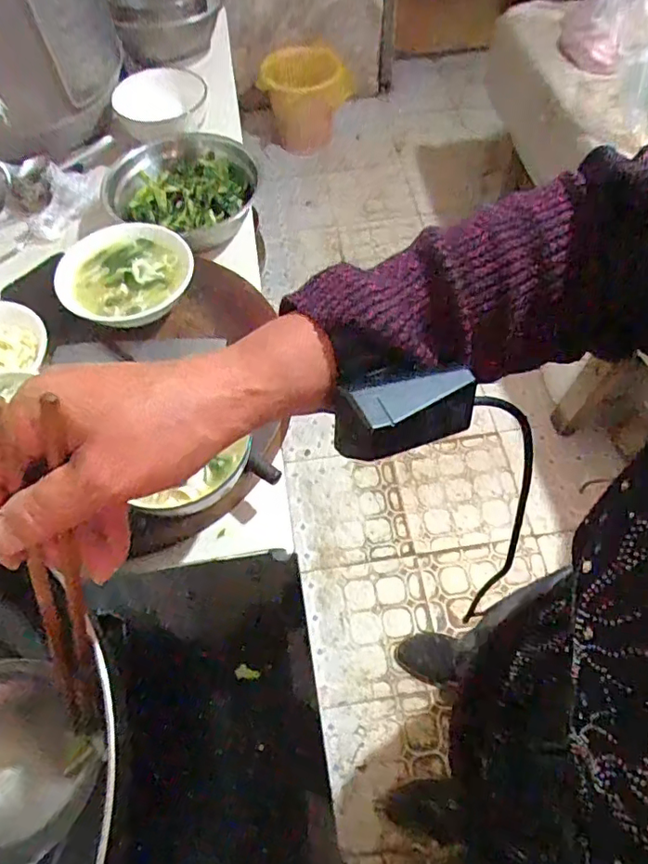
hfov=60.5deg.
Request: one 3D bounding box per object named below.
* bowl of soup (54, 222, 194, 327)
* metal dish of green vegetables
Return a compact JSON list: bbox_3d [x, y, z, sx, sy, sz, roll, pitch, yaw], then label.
[{"bbox_3d":[-0.226,-0.177,0.644,0.145,0.043,0.140,-1,60,1],"label":"bowl of soup"},{"bbox_3d":[-0.192,-0.336,0.771,0.193,0.068,0.178,-1,60,1],"label":"metal dish of green vegetables"}]

